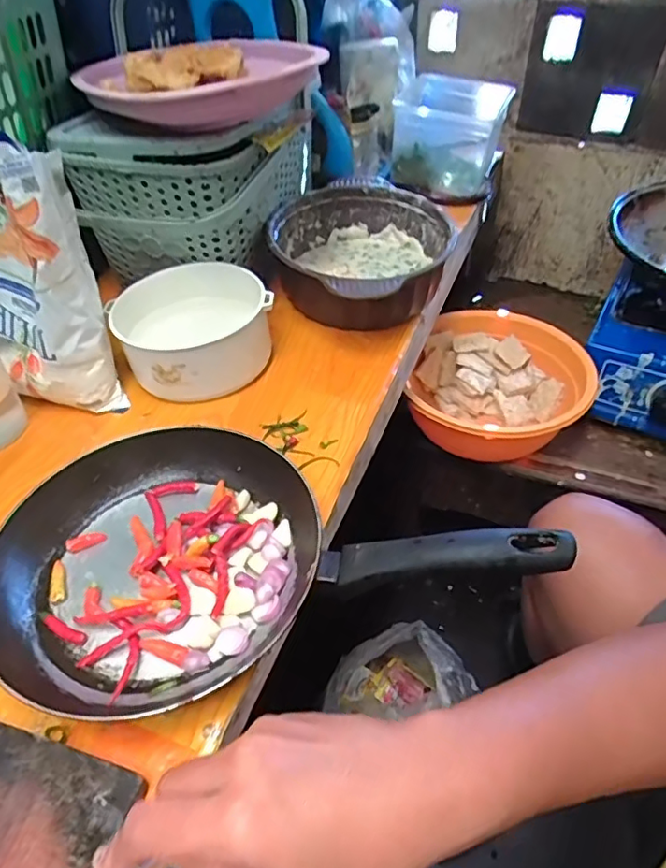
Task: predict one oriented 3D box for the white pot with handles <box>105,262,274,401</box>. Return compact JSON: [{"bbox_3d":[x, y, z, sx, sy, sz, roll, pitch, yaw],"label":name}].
[{"bbox_3d":[-0.140,-0.106,0.581,0.145,0.074,0.137,-2,45,2],"label":"white pot with handles"}]

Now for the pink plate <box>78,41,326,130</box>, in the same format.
[{"bbox_3d":[-0.133,-0.362,0.575,0.225,0.045,0.252,-19,47,-15],"label":"pink plate"}]

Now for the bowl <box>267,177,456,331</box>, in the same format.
[{"bbox_3d":[0.032,-0.206,0.662,0.204,0.088,0.210,-2,45,2],"label":"bowl"}]

